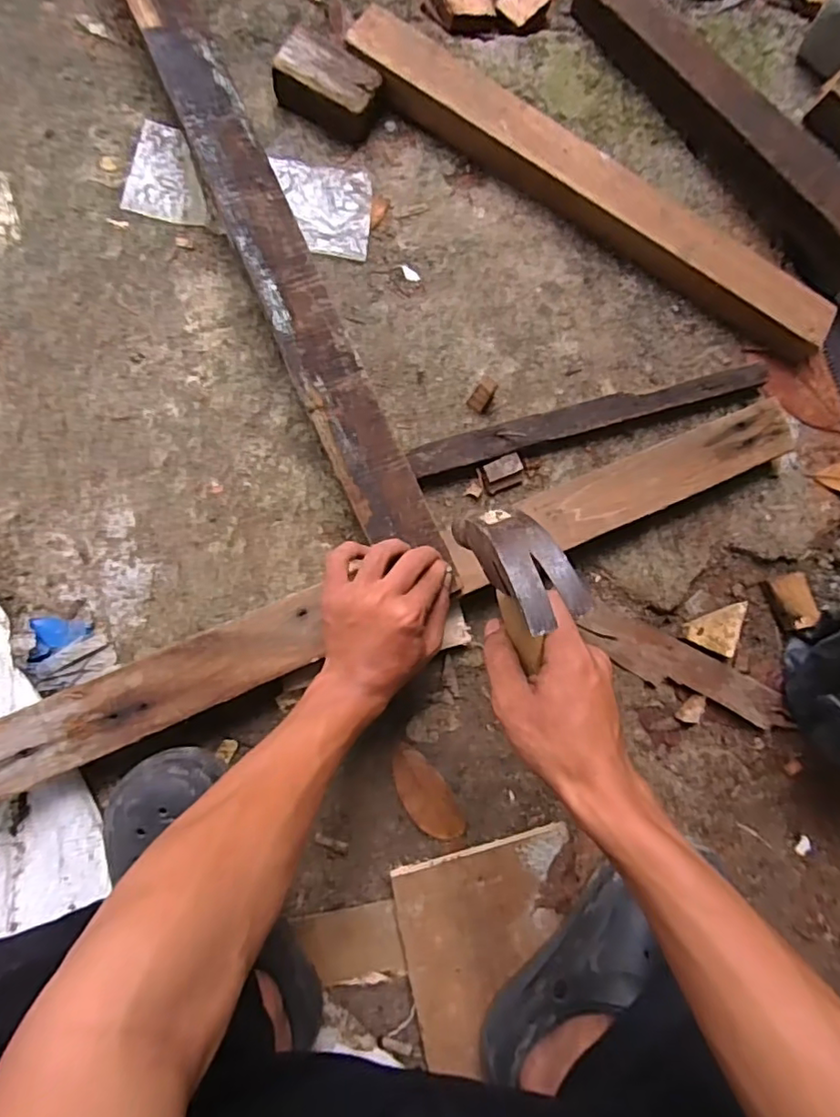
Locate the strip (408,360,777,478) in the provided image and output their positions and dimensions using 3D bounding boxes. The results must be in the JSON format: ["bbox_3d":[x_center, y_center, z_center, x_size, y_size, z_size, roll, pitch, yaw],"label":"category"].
[{"bbox_3d":[0.175,-0.144,0.597,0.385,0.029,0.031,-16,88,-7],"label":"strip"}]

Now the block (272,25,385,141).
[{"bbox_3d":[-0.091,-0.471,0.590,0.100,0.040,0.064,31,83,-3],"label":"block"}]

